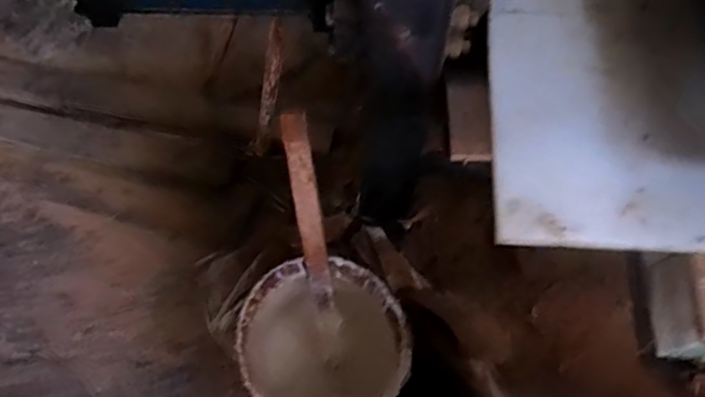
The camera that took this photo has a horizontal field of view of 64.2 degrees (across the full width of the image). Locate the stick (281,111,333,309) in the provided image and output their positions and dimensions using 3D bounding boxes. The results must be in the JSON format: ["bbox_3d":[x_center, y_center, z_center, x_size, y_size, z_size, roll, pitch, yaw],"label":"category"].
[{"bbox_3d":[-0.068,0.031,0.894,0.038,0.346,0.018,-10,28,-5],"label":"stick"}]

